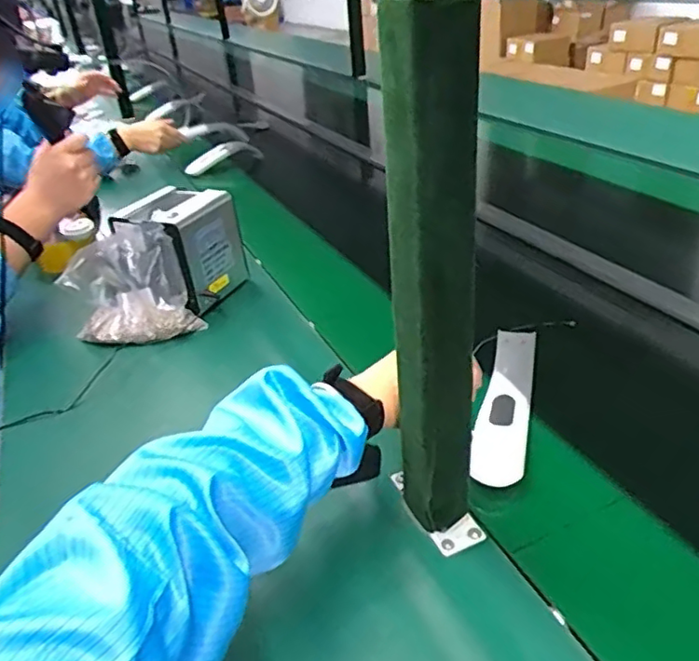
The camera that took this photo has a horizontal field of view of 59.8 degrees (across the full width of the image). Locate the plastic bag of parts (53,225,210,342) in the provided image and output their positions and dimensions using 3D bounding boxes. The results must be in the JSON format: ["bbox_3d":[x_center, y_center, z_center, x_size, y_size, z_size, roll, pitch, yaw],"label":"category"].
[{"bbox_3d":[-0.302,-0.057,0.822,0.137,0.126,0.128,-30,39,-31],"label":"plastic bag of parts"}]

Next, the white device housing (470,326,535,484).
[{"bbox_3d":[0.158,0.077,0.613,0.049,0.032,0.195,6,41,19],"label":"white device housing"}]

